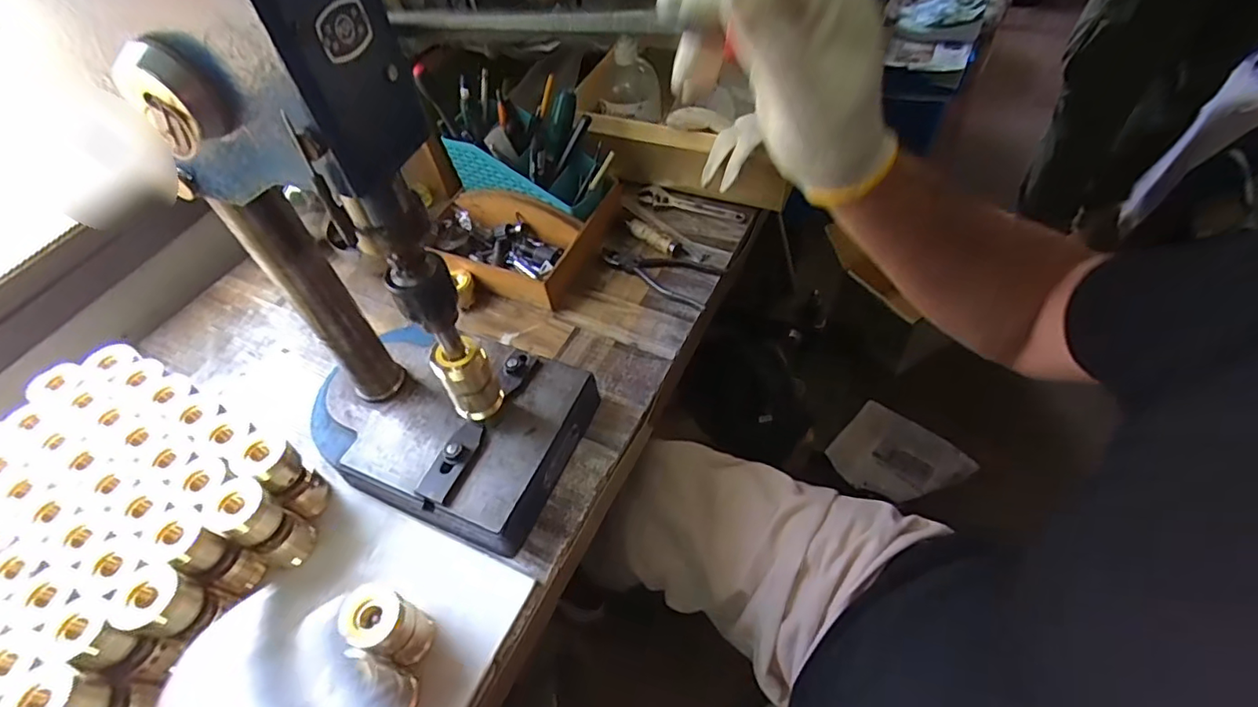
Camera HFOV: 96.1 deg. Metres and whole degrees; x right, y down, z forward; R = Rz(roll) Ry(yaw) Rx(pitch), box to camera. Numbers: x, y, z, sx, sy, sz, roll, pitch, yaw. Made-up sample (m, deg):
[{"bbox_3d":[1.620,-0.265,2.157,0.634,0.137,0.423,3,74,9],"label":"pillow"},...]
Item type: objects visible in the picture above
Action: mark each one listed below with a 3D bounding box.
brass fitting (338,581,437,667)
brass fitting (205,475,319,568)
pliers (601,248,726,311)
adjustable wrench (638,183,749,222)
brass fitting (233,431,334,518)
[{"bbox_3d":[-0.176,0.201,0.420,0.046,0.073,0.039,18,56,16],"label":"brass fitting"},{"bbox_3d":[-0.299,0.141,0.465,0.039,0.091,0.040,19,56,17],"label":"brass fitting"},{"bbox_3d":[0.035,-0.102,0.674,0.146,0.013,0.069,22,57,19],"label":"pliers"},{"bbox_3d":[0.079,-0.192,0.735,0.140,0.010,0.036,23,57,19],"label":"adjustable wrench"},{"bbox_3d":[-0.300,0.105,0.492,0.042,0.090,0.037,24,58,20],"label":"brass fitting"}]

